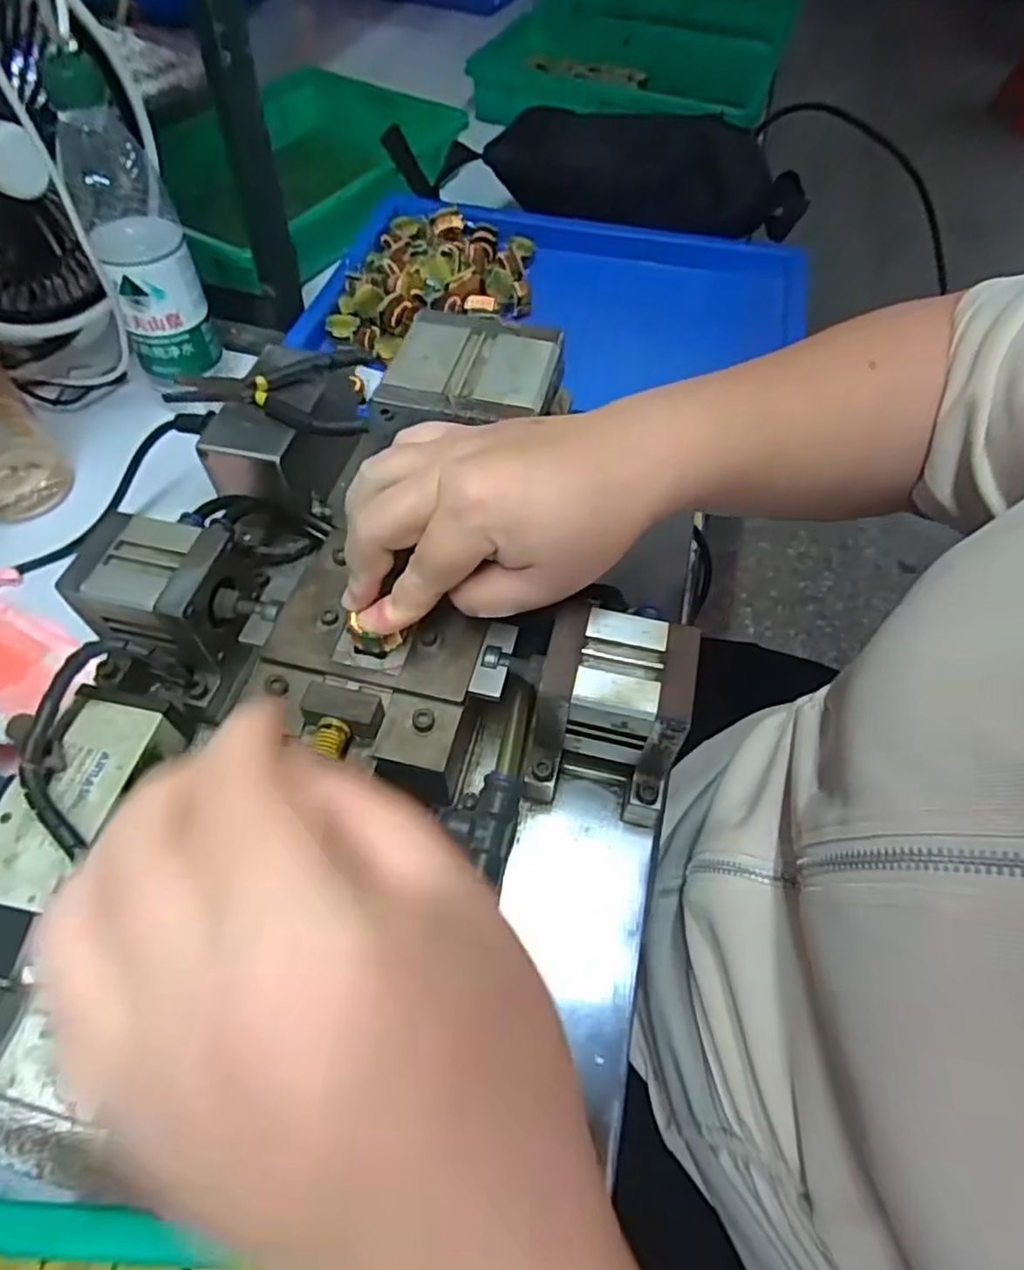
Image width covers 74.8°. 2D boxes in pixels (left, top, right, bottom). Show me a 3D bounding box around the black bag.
[{"bbox_3d":[0.138,-0.464,0.663,0.318,0.082,0.070,7,56,2],"label":"black bag"}]

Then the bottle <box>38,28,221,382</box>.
[{"bbox_3d":[-0.263,-0.277,0.471,0.064,0.188,0.057,-18,59,-15],"label":"bottle"}]

